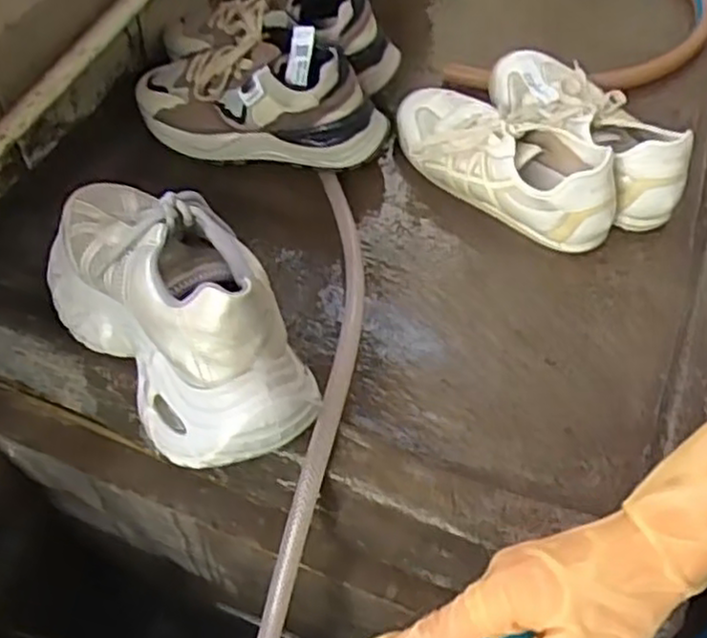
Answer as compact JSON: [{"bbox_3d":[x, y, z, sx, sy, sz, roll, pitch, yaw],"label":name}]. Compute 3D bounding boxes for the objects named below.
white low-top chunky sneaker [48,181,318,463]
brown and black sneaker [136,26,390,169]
[{"bbox_3d":[-0.131,-0.020,0.508,0.117,0.115,0.266,-34,63,-24],"label":"white low-top chunky sneaker"},{"bbox_3d":[-0.091,-0.212,0.695,0.245,0.098,0.088,15,55,7],"label":"brown and black sneaker"}]

